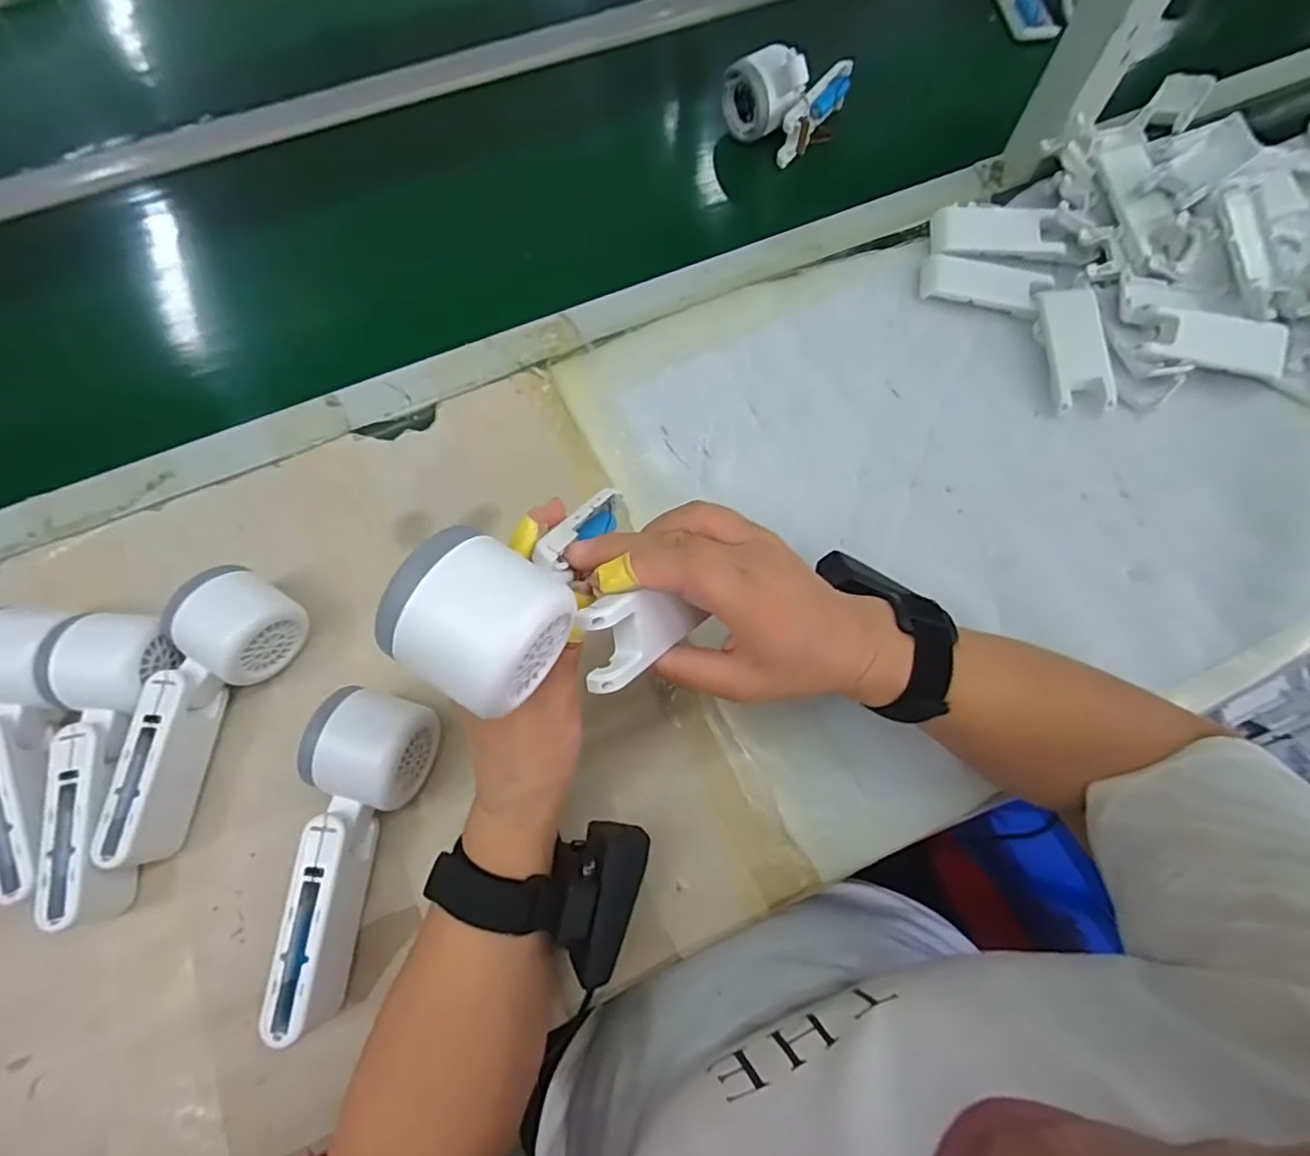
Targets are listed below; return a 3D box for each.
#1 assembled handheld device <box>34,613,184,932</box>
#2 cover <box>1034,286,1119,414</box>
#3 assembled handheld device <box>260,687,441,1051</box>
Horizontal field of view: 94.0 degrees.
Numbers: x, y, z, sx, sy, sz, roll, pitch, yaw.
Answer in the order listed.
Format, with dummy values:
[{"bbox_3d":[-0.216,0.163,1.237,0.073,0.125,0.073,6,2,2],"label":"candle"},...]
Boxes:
[{"bbox_3d":[-0.317,0.105,0.352,0.062,0.049,0.167,-5,71,-2],"label":"assembled handheld device"},{"bbox_3d":[0.311,-0.171,0.452,0.042,0.025,0.096,-1,71,-1],"label":"cover"},{"bbox_3d":[-0.171,0.147,0.332,0.059,0.050,0.168,13,71,4],"label":"assembled handheld device"}]

